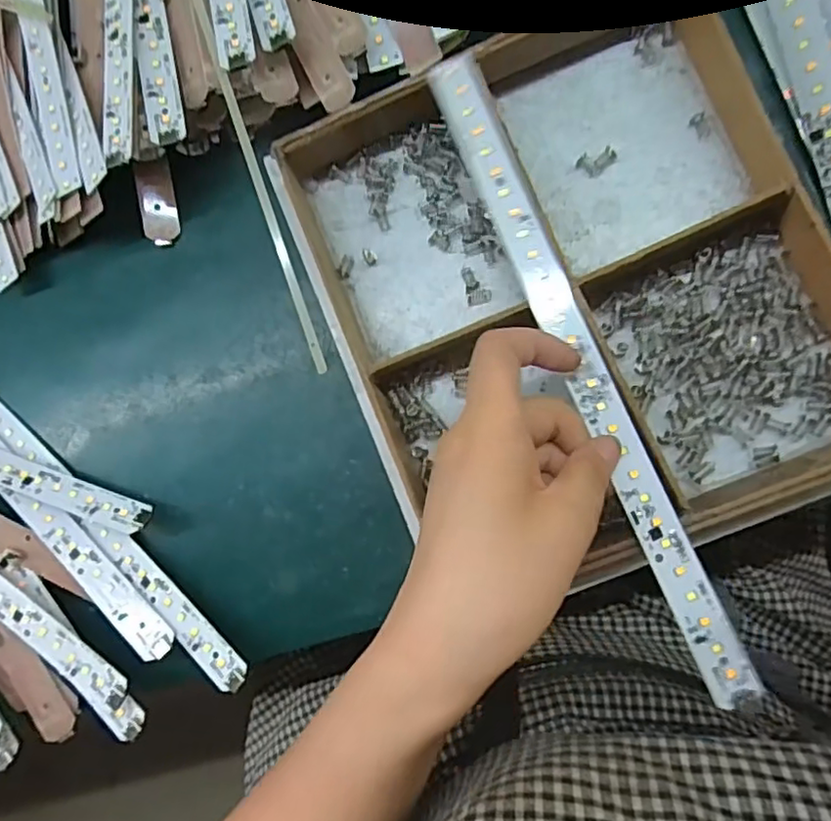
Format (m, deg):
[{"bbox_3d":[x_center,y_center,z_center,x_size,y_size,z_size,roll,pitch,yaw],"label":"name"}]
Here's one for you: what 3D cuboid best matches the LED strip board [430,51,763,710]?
[{"bbox_3d":[0.068,-0.022,0.257,0.020,0.009,0.282,-22,81,7],"label":"LED strip board"}]

